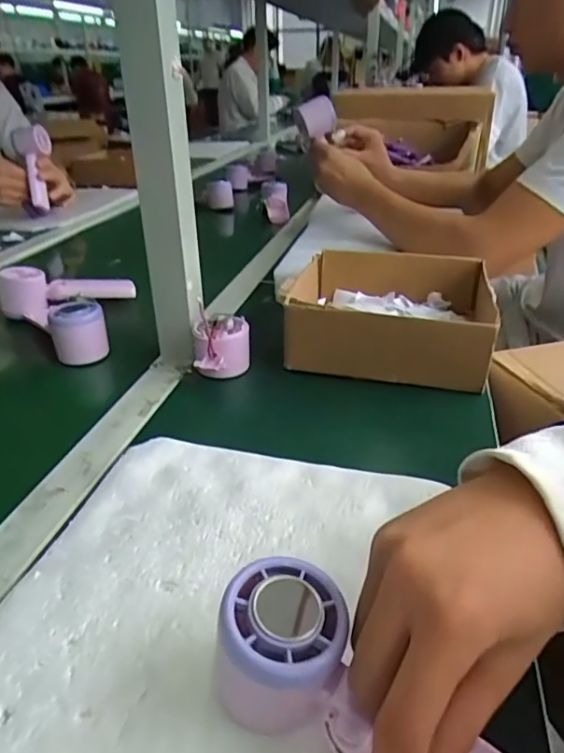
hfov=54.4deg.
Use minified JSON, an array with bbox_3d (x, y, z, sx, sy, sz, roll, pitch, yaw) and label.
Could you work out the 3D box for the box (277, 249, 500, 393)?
[{"bbox_3d":[0.119,-0.075,0.618,0.217,0.070,0.228,8,31,15],"label":"box"}]

